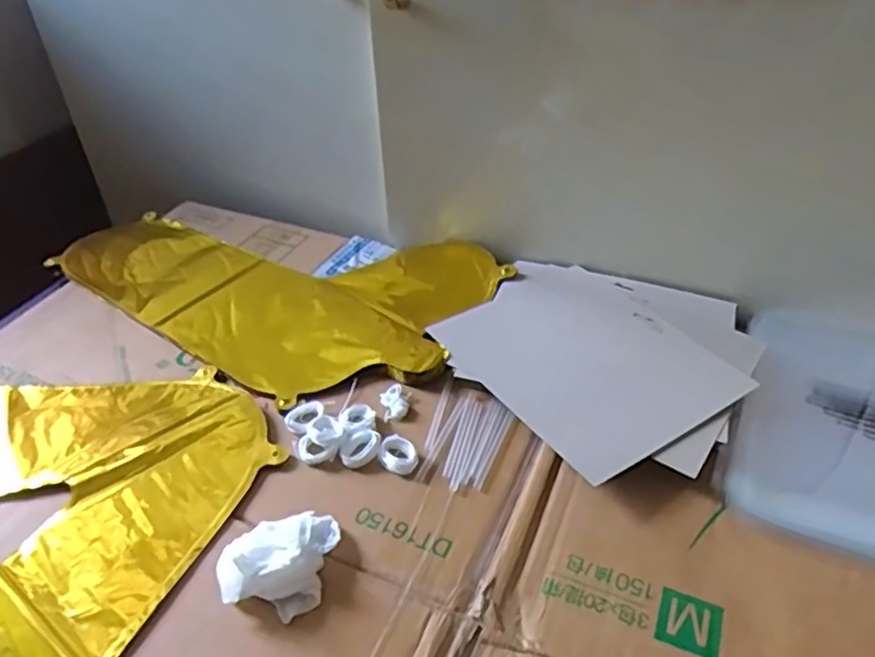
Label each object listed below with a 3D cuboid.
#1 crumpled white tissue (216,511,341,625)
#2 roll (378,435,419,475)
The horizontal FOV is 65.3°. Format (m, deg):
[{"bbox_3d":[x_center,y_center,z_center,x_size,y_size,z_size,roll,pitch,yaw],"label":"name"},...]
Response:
[{"bbox_3d":[-0.093,0.129,0.396,0.058,0.029,0.064,6,40,9],"label":"crumpled white tissue"},{"bbox_3d":[-0.027,0.085,0.462,0.024,0.009,0.028,-14,41,-15],"label":"roll"}]

